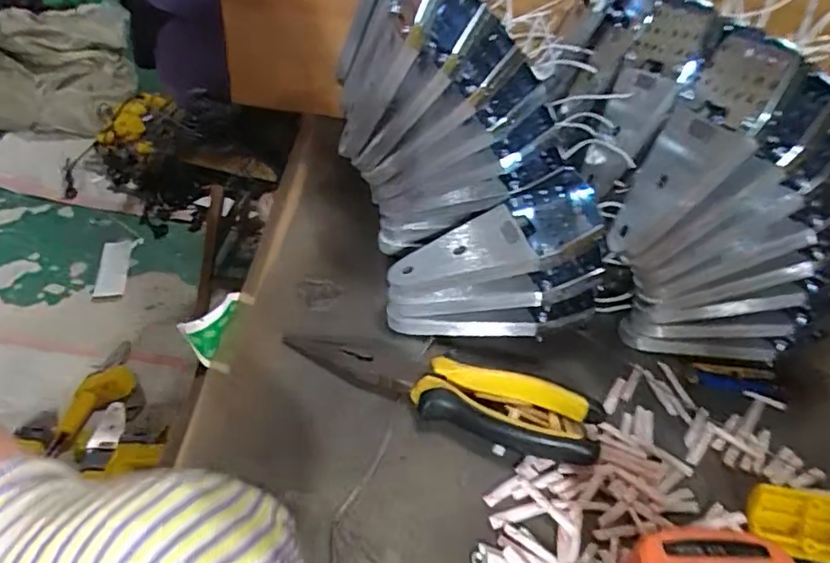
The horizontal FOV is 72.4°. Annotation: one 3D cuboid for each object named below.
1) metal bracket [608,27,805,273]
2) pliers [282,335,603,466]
[{"bbox_3d":[0.159,-0.072,0.332,0.014,0.137,0.065,16,28,-22],"label":"metal bracket"},{"bbox_3d":[0.013,0.063,0.335,0.186,0.021,0.040,15,42,10],"label":"pliers"}]

